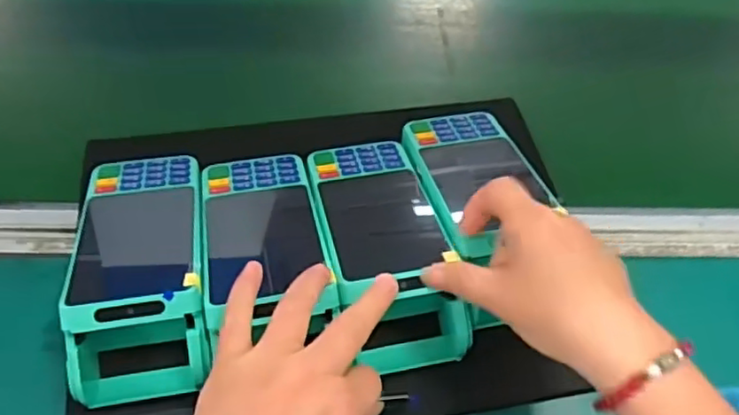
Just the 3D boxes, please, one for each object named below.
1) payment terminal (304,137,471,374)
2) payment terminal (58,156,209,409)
[{"bbox_3d":[0.006,0.017,0.424,0.076,0.051,0.176,-12,50,-11],"label":"payment terminal"},{"bbox_3d":[-0.146,0.032,0.410,0.077,0.072,0.171,-9,59,-9],"label":"payment terminal"}]

